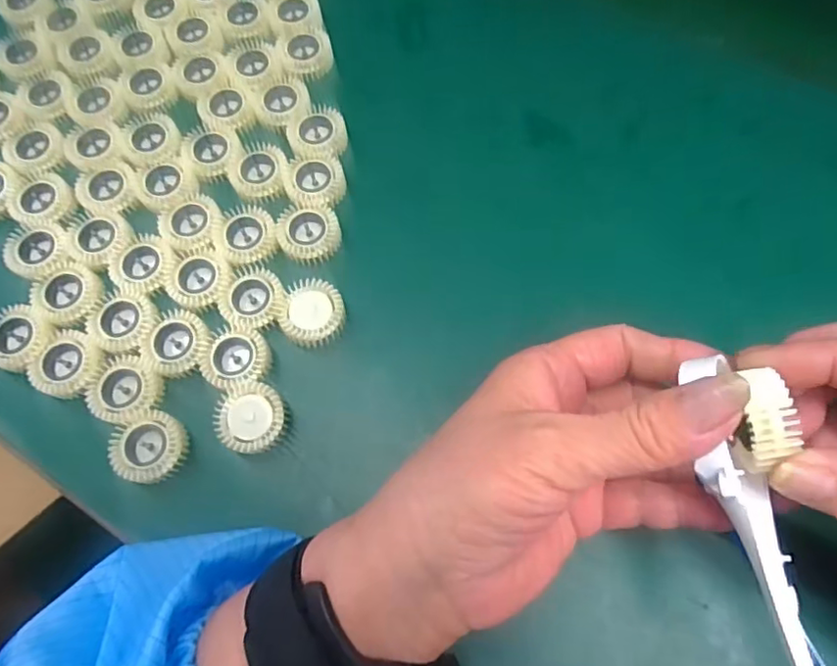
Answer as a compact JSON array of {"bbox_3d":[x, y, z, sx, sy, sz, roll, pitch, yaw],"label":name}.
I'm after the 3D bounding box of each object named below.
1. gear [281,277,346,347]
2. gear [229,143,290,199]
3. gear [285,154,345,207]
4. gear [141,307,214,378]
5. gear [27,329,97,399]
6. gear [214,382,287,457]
[{"bbox_3d":[-0.052,-0.011,0.283,0.030,0.009,0.034,0,68,0],"label":"gear"},{"bbox_3d":[-0.087,-0.090,0.318,0.030,0.004,0.038,-35,72,-13],"label":"gear"},{"bbox_3d":[-0.056,-0.083,0.312,0.031,0.004,0.033,-5,68,-2],"label":"gear"},{"bbox_3d":[-0.118,0.004,0.286,0.033,0.007,0.032,0,68,0],"label":"gear"},{"bbox_3d":[-0.177,0.015,0.289,0.033,0.010,0.031,1,68,1],"label":"gear"},{"bbox_3d":[-0.078,0.038,0.269,0.031,0.010,0.030,0,68,0],"label":"gear"}]

